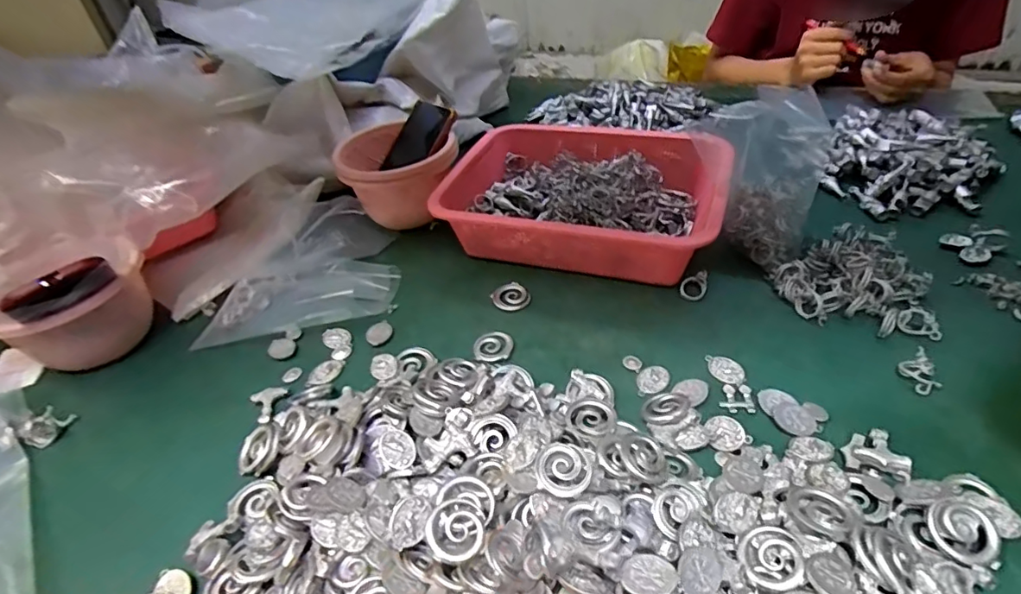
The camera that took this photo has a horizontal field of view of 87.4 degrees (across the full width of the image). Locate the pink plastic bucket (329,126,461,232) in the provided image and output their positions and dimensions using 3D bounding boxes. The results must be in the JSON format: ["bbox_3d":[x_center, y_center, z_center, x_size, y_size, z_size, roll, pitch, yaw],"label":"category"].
[{"bbox_3d":[-0.139,-0.158,0.673,0.148,0.080,0.161,-4,41,4],"label":"pink plastic bucket"}]

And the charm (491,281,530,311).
[{"bbox_3d":[0.002,0.000,0.562,0.039,0.005,0.034,-32,45,-27],"label":"charm"}]

